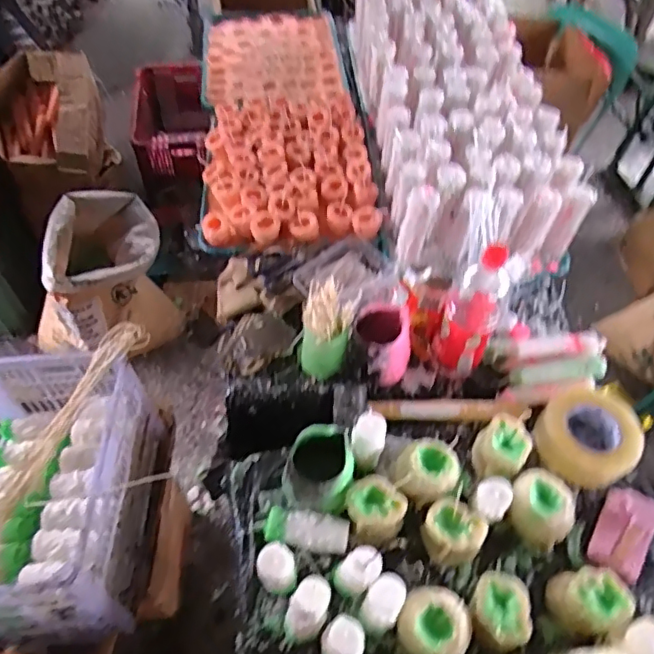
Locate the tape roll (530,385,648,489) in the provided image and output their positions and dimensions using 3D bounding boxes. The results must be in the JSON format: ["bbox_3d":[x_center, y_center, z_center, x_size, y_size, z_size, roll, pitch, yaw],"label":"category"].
[{"bbox_3d":[0.372,0.157,0.797,0.128,0.057,0.133,1,54,-1],"label":"tape roll"}]

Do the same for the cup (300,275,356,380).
[{"bbox_3d":[-0.002,0.006,0.834,0.080,0.137,0.078,2,54,-1],"label":"cup"}]

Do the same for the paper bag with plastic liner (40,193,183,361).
[{"bbox_3d":[-0.599,-0.126,1.545,0.270,0.426,0.396,29,58,17],"label":"paper bag with plastic liner"}]

